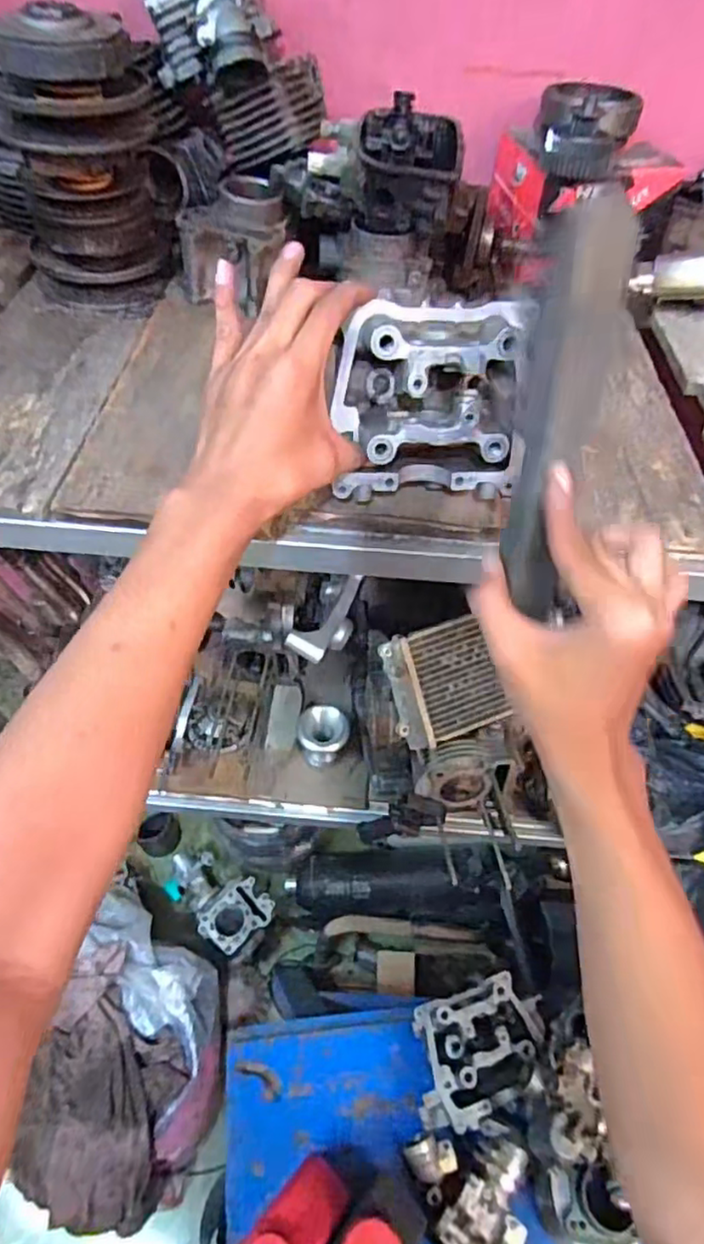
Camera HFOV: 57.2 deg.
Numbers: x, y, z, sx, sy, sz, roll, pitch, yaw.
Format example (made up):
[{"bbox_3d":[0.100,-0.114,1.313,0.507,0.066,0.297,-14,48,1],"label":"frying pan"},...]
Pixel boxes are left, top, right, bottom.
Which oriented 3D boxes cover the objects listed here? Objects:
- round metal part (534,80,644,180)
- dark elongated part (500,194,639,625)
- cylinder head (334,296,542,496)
[{"bbox_3d":[0.253,-0.540,0.700,0.105,0.056,0.133,13,54,8],"label":"round metal part"},{"bbox_3d":[0.107,-0.105,0.332,0.041,0.194,0.019,10,12,5],"label":"dark elongated part"},{"bbox_3d":[0.048,-0.143,0.431,0.120,0.126,0.074,-2,31,-4],"label":"cylinder head"}]

